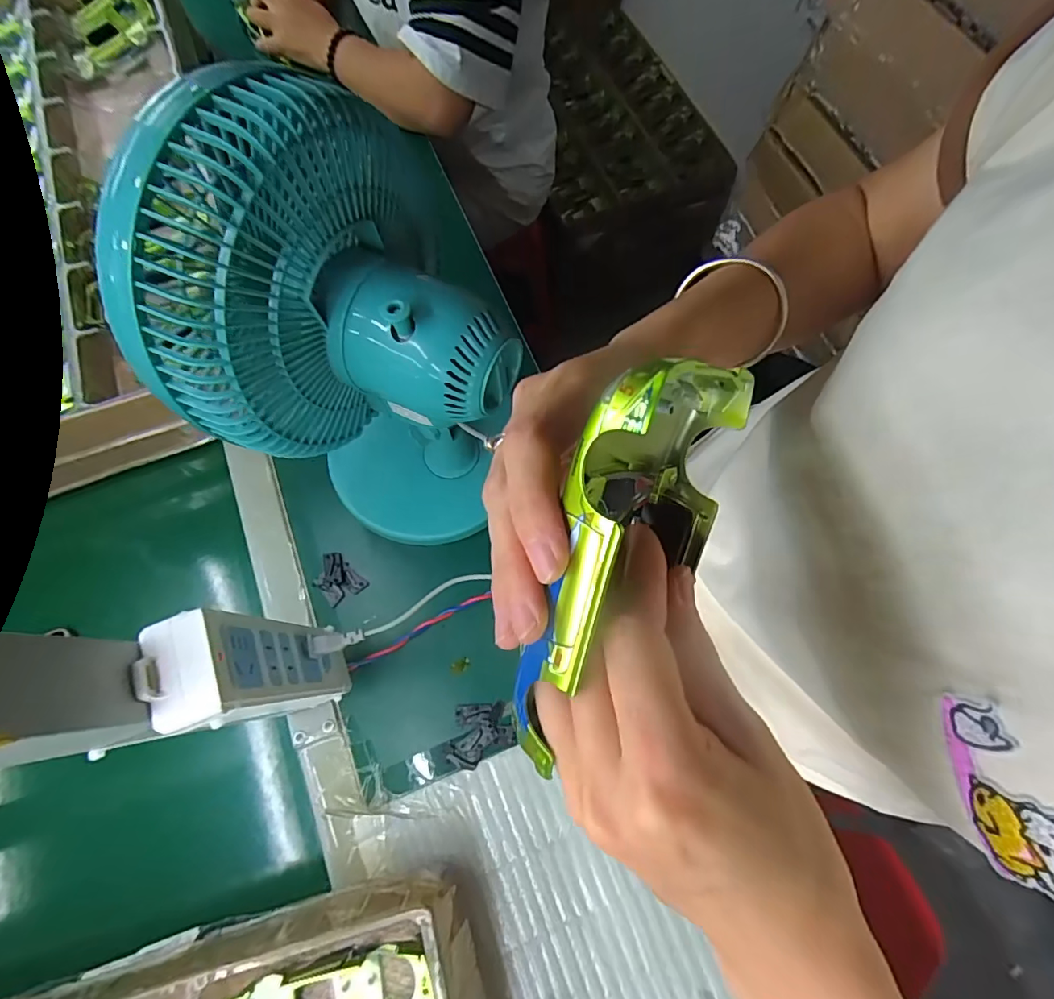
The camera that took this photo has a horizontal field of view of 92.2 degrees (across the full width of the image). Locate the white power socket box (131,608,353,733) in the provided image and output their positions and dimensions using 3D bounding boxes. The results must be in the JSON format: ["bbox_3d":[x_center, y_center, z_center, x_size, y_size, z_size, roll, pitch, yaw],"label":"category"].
[{"bbox_3d":[-0.163,0.108,0.323,0.032,0.179,0.058,-19,72,-7],"label":"white power socket box"}]

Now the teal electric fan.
[{"bbox_3d":[-0.107,-0.090,0.377,0.169,0.304,0.186,-3,71,-1],"label":"teal electric fan"}]

